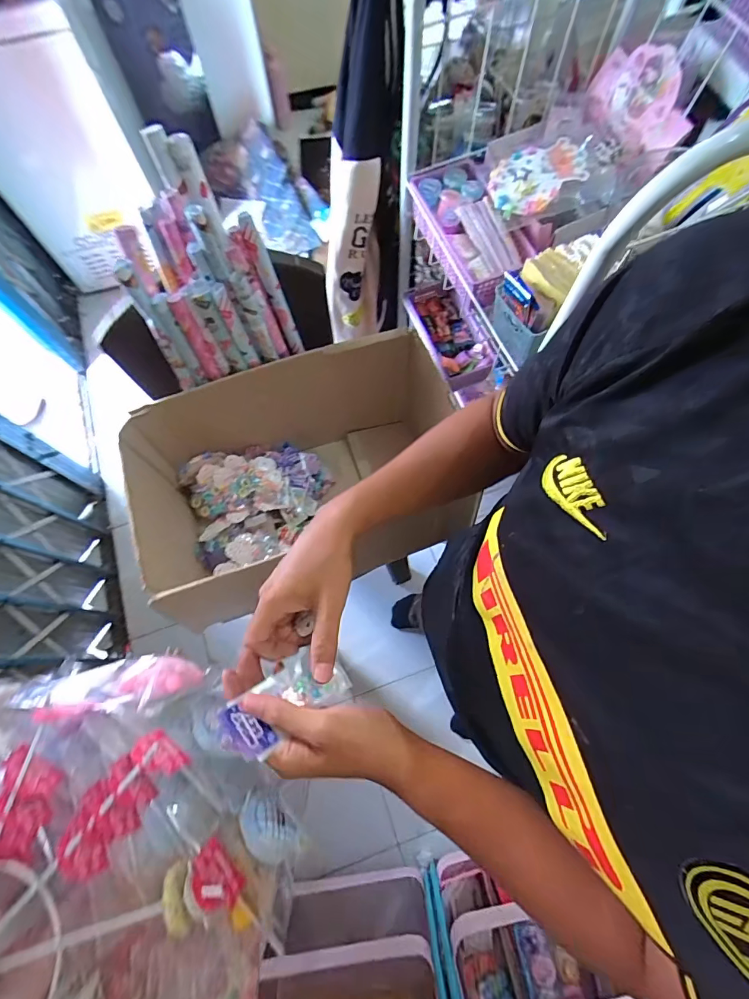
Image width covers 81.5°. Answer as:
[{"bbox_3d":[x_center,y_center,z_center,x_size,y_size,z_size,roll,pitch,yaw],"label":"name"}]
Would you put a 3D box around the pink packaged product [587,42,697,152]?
[{"bbox_3d":[0.396,-0.603,0.662,0.050,0.129,0.182,-15,49,-21],"label":"pink packaged product"}]

